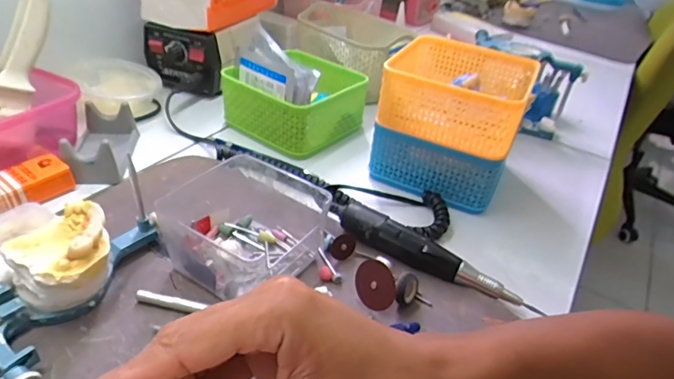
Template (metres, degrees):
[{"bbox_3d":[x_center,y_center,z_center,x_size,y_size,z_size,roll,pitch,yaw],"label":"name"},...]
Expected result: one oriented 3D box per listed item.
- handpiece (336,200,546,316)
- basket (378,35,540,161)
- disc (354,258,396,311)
[{"bbox_3d":[0.077,0.054,0.379,0.167,0.024,0.027,25,39,24],"label":"handpiece"},{"bbox_3d":[0.119,-0.099,0.471,0.133,0.056,0.139,19,37,17],"label":"basket"},{"bbox_3d":[0.027,0.070,0.344,0.035,0.036,0.004,9,9,40],"label":"disc"}]

